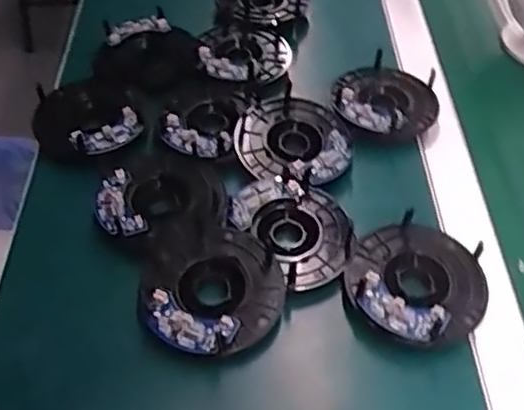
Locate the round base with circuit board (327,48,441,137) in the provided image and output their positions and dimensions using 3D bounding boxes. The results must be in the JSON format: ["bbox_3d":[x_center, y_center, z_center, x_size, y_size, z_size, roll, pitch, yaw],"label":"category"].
[{"bbox_3d":[0.119,-0.107,0.610,0.097,0.020,0.106,12,49,10],"label":"round base with circuit board"}]

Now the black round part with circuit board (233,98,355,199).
[{"bbox_3d":[0.029,-0.058,0.566,0.103,0.013,0.099,1,48,-1],"label":"black round part with circuit board"}]

